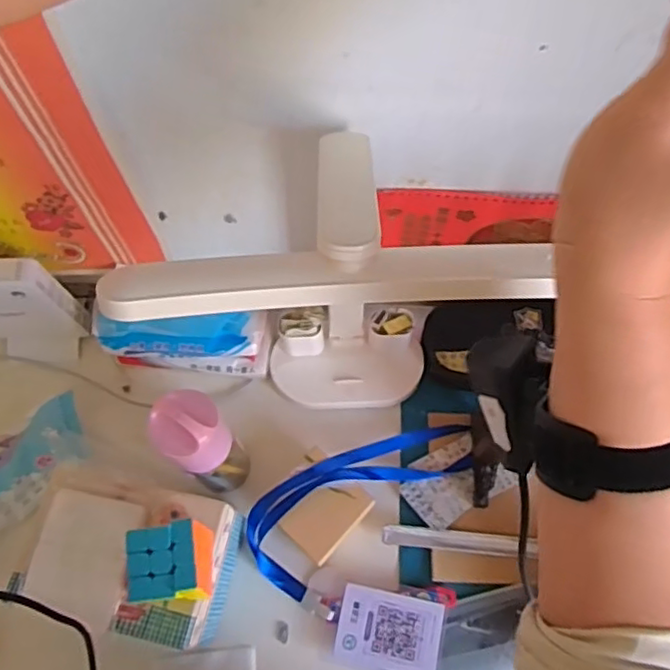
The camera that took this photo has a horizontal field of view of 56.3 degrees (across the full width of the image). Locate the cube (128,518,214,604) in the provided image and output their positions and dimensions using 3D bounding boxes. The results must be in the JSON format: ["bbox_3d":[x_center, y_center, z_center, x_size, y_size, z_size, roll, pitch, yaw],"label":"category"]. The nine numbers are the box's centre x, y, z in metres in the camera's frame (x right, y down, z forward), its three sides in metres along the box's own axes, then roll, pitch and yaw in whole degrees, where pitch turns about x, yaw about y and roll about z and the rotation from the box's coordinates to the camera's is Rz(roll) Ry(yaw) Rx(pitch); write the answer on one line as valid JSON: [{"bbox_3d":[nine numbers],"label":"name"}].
[{"bbox_3d":[-0.131,0.187,0.513,0.060,0.062,0.061,-3,67,0],"label":"cube"}]

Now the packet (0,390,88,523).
[{"bbox_3d":[-0.340,0.139,0.651,0.169,0.057,0.089,-32,70,-12],"label":"packet"}]

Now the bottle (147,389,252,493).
[{"bbox_3d":[-0.120,0.105,0.588,0.051,0.186,0.054,0,67,1],"label":"bottle"}]

